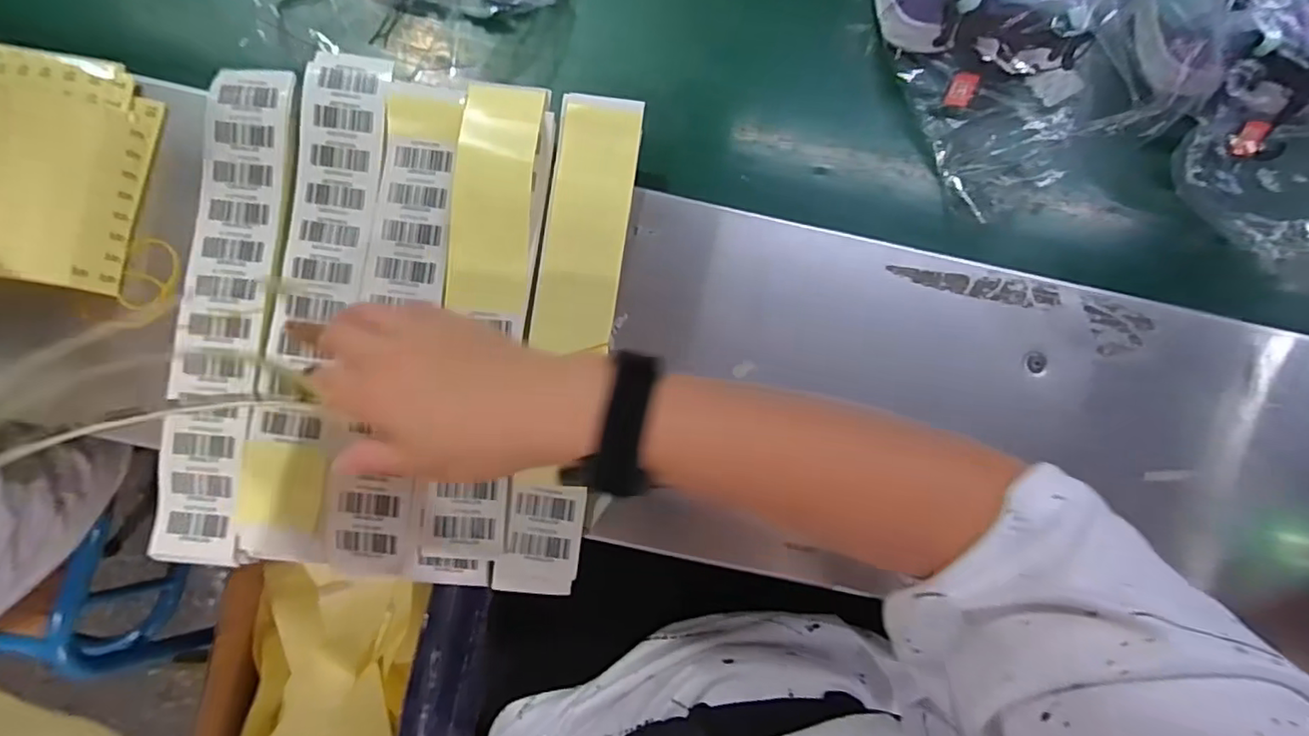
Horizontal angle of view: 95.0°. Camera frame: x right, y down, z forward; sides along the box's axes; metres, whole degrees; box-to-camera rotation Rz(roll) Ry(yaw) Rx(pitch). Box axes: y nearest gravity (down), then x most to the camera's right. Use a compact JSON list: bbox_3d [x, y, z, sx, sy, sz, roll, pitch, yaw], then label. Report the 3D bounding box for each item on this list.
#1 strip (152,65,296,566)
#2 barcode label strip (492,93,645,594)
[{"bbox_3d":[-0.277,-0.036,0.386,0.057,0.010,0.314,5,87,-3],"label":"strip"},{"bbox_3d":[-0.056,-0.016,0.396,0.054,0.013,0.325,8,87,-2],"label":"barcode label strip"}]

